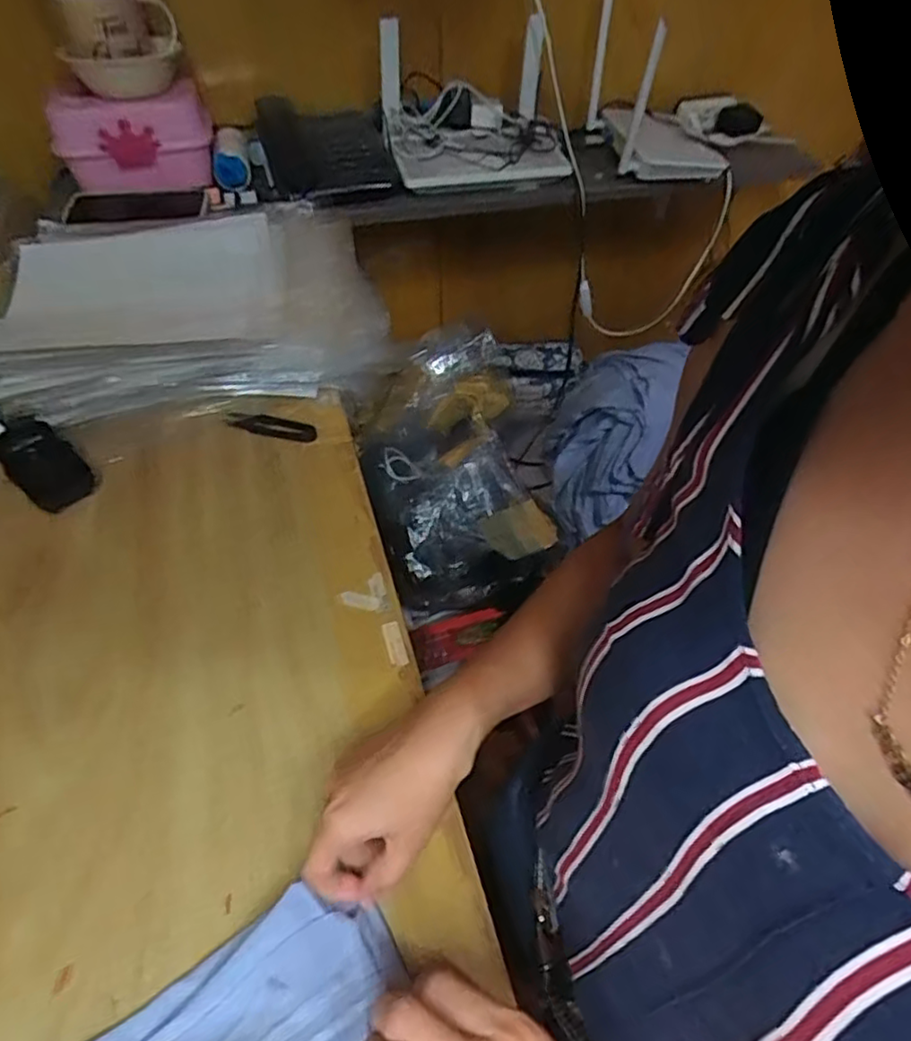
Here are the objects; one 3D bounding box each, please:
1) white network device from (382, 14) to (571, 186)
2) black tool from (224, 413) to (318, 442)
[{"bbox_3d":[0.029,-0.545,0.834,0.236,0.142,0.156,-12,49,-11],"label":"white network device"},{"bbox_3d":[-0.178,-0.093,0.622,0.095,0.007,0.026,14,49,11],"label":"black tool"}]

